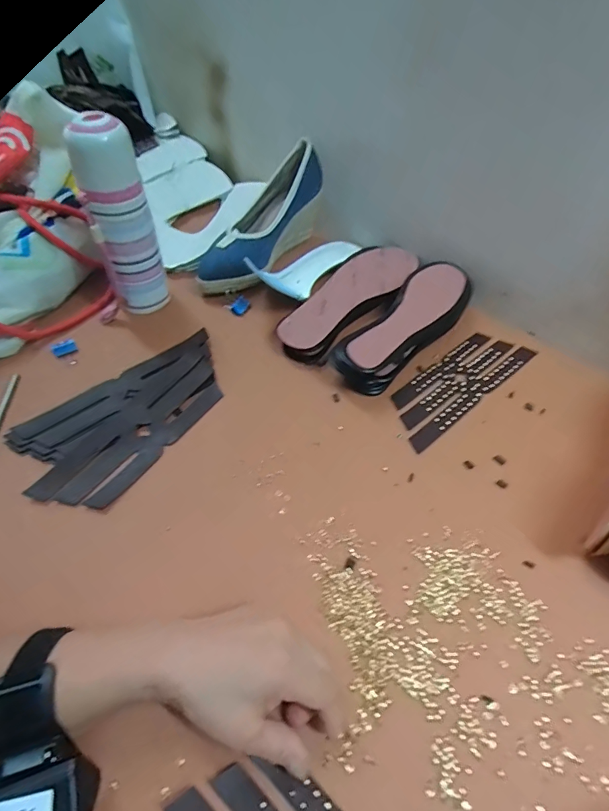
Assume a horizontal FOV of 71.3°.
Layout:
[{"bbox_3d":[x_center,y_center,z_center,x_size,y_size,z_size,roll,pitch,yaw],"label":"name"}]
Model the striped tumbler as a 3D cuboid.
[{"bbox_3d":[-0.204,-0.204,0.475,0.063,0.200,0.059,-19,55,-17],"label":"striped tumbler"}]

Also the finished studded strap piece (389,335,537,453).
[{"bbox_3d":[0.178,-0.028,0.488,0.207,0.005,0.068,-35,63,-24],"label":"finished studded strap piece"}]

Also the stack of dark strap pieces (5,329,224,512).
[{"bbox_3d":[-0.173,0.011,0.440,0.219,0.013,0.122,-35,61,-27],"label":"stack of dark strap pieces"}]

